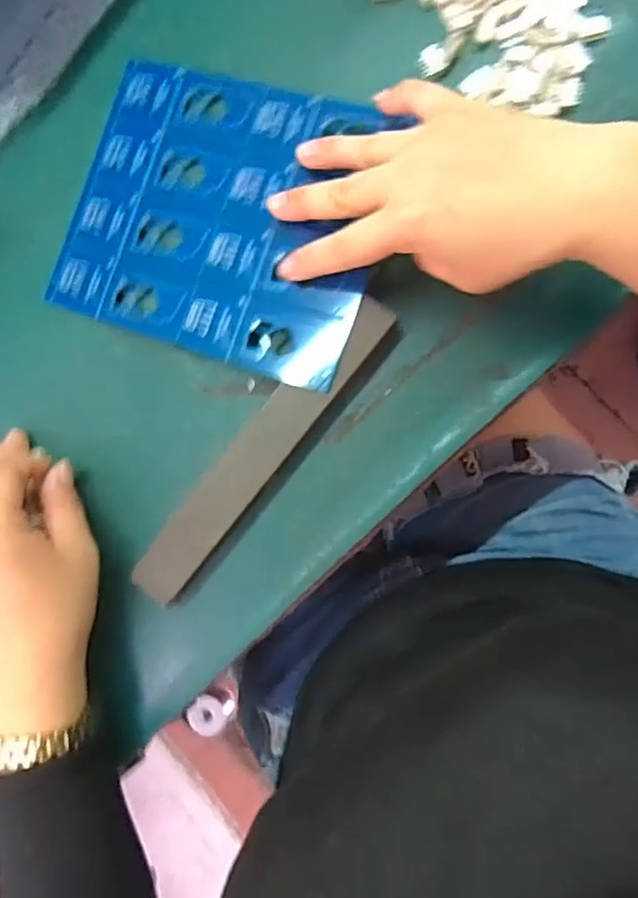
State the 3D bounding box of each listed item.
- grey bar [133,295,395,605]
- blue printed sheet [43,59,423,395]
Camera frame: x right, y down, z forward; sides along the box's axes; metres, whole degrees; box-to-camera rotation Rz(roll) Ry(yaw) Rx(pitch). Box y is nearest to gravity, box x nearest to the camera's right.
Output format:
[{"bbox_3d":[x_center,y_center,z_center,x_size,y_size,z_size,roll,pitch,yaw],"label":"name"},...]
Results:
[{"bbox_3d":[-0.032,0.000,0.343,0.028,0.016,0.203,39,94,9],"label":"grey bar"},{"bbox_3d":[-0.056,-0.136,0.355,0.188,0.005,0.159,20,90,14],"label":"blue printed sheet"}]

